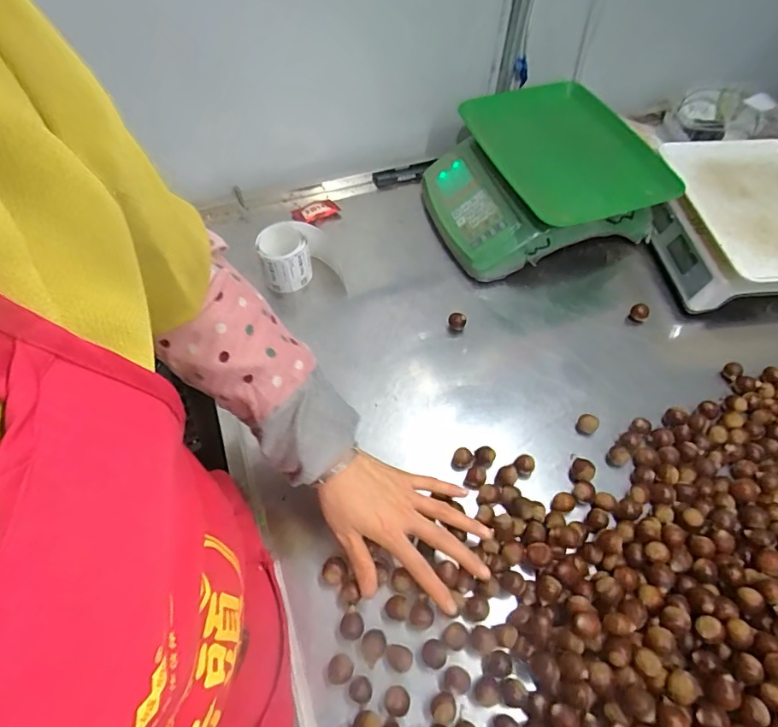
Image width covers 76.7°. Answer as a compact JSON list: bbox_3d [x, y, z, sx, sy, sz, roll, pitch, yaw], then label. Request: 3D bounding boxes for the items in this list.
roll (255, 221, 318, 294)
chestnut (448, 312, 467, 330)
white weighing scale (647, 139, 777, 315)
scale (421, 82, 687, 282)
[{"bbox_3d":[-0.143,-0.144,0.694,0.071,0.074,0.090,1,56,-1],"label":"roll"},{"bbox_3d":[0.092,-0.055,0.661,0.023,0.022,0.018,9,57,5],"label":"chestnut"},{"bbox_3d":[0.527,-0.202,0.719,0.264,0.099,0.278,-2,57,-2],"label":"white weighing scale"},{"bbox_3d":[0.221,-0.278,0.748,0.301,0.144,0.263,-10,57,-8],"label":"scale"}]

